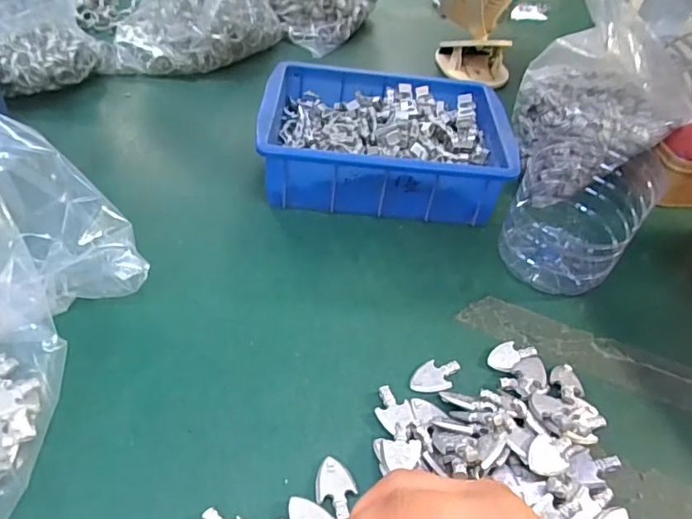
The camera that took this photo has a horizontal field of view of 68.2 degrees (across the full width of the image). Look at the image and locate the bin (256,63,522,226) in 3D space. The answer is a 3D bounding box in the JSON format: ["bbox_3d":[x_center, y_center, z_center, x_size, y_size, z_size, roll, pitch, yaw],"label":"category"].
[{"bbox_3d":[0.038,-0.123,0.540,0.244,0.077,0.172,6,44,-2],"label":"bin"}]

